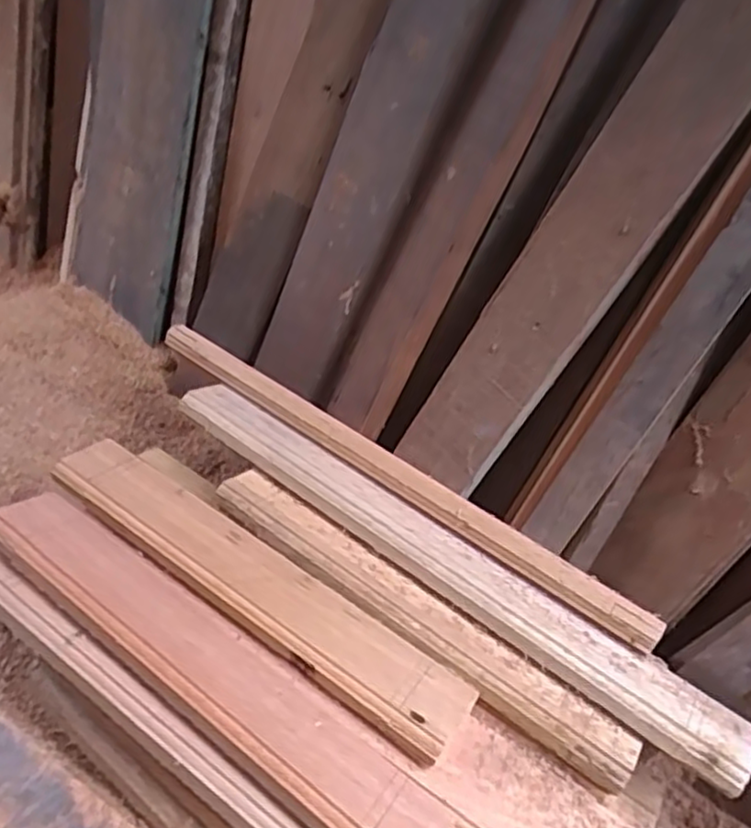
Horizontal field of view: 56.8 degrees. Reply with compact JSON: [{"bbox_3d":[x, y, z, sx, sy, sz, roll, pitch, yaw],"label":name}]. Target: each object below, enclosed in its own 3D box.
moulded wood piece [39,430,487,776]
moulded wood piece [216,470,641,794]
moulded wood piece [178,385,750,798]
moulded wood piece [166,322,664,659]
[{"bbox_3d":[-0.130,0.168,0.718,0.499,0.024,0.086,30,41,19],"label":"moulded wood piece"},{"bbox_3d":[0.034,0.208,0.737,0.501,0.025,0.064,32,42,21],"label":"moulded wood piece"},{"bbox_3d":[0.061,0.153,0.780,0.713,0.026,0.079,31,42,21],"label":"moulded wood piece"},{"bbox_3d":[0.006,0.059,0.841,0.705,0.030,0.031,31,42,22],"label":"moulded wood piece"}]

